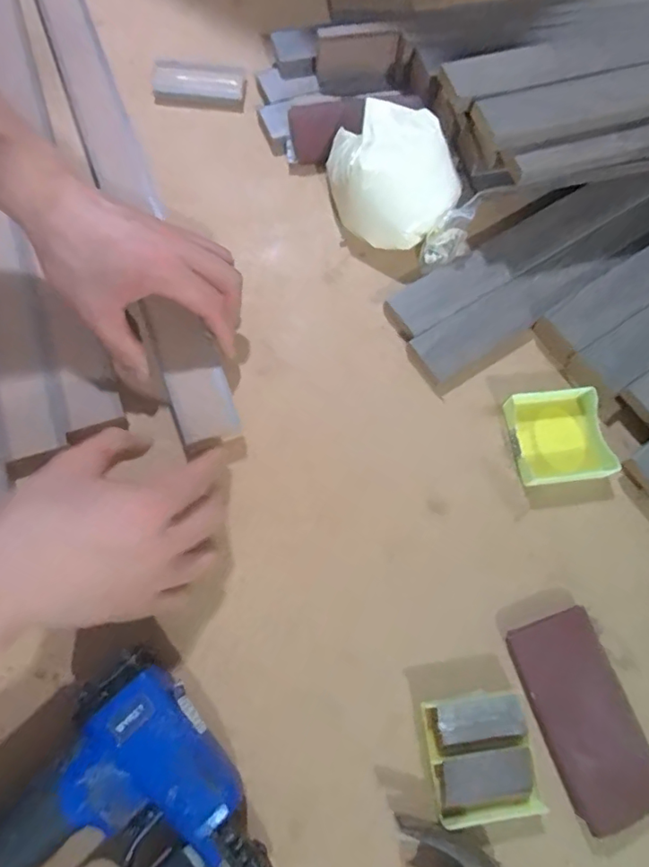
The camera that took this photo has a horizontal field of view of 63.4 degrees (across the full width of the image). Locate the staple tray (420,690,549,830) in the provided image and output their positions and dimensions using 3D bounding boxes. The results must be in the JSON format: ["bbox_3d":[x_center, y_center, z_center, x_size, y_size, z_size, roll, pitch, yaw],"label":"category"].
[{"bbox_3d":[0.094,0.194,0.316,0.059,0.013,0.064,-5,71,-5],"label":"staple tray"}]

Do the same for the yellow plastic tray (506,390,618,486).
[{"bbox_3d":[0.172,0.002,0.387,0.066,0.016,0.064,-7,71,-6],"label":"yellow plastic tray"}]

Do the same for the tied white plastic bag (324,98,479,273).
[{"bbox_3d":[0.058,-0.203,0.426,0.089,0.057,0.139,-28,75,-12],"label":"tied white plastic bag"}]

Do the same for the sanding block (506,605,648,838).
[{"bbox_3d":[0.158,0.172,0.324,0.055,0.021,0.112,-18,73,-9],"label":"sanding block"}]

